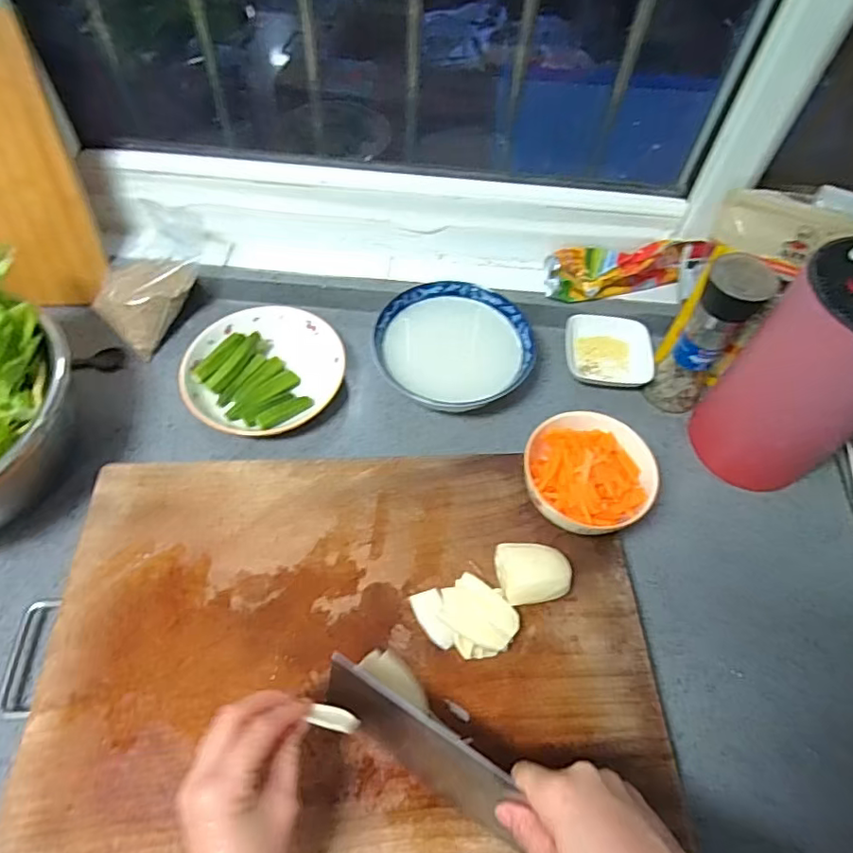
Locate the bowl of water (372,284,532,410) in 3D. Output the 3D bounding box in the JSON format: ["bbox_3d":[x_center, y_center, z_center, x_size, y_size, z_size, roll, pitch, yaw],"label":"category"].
[{"bbox_3d":[0.033,-0.092,0.655,0.173,0.051,0.147,11,59,4],"label":"bowl of water"}]

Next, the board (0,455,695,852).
[{"bbox_3d":[-0.062,0.175,0.469,0.490,0.027,0.342,-1,58,-3],"label":"board"}]

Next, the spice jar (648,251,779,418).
[{"bbox_3d":[0.290,-0.090,0.581,0.062,0.180,0.057,1,59,-2],"label":"spice jar"}]

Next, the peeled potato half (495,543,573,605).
[{"bbox_3d":[0.093,0.131,0.493,0.060,0.037,0.048,0,59,-3],"label":"peeled potato half"}]

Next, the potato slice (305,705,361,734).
[{"bbox_3d":[-0.060,0.191,0.368,0.037,0.006,0.013,5,57,25],"label":"potato slice"}]

